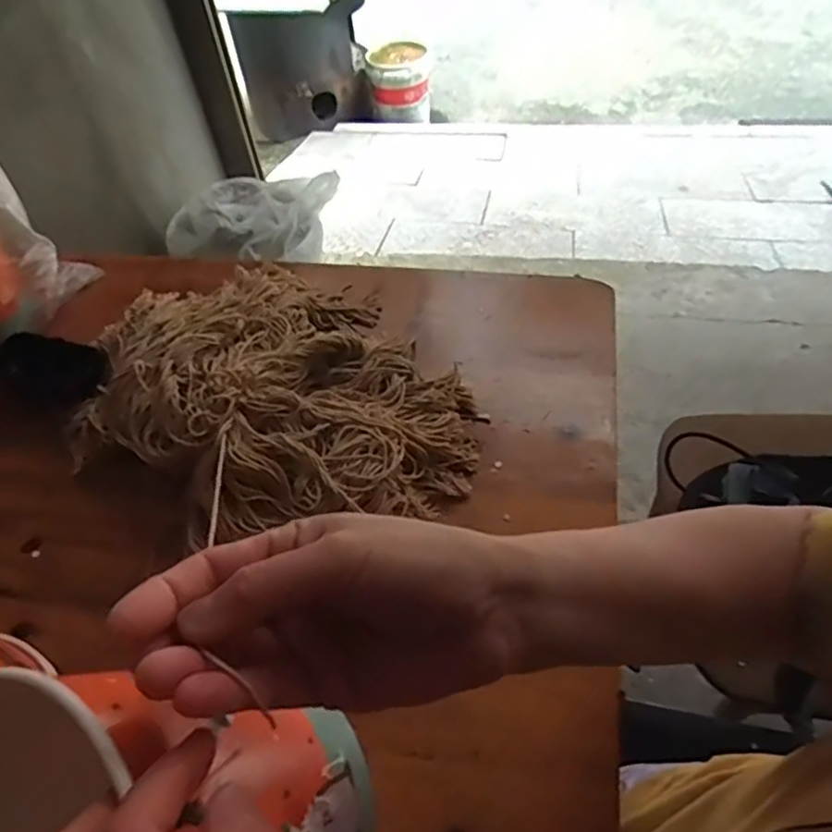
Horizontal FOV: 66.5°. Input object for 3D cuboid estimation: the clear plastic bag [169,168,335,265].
[{"bbox_3d":[-0.324,-0.382,1.255,0.350,0.123,0.193,-8,50,-1],"label":"clear plastic bag"}]

